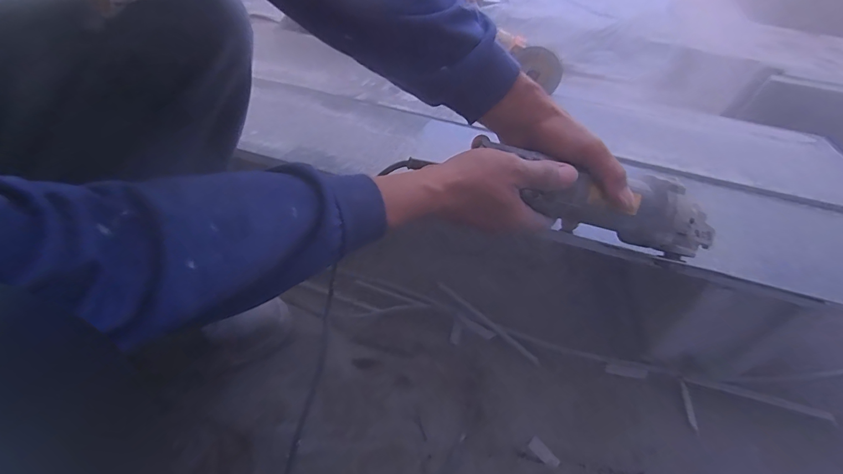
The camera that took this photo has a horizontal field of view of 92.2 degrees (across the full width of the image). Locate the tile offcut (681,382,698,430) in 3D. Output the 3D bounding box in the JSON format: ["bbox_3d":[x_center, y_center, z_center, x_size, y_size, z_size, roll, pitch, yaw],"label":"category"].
[{"bbox_3d":[0.375,0.236,0.570,0.010,0.004,0.065,9,42,5],"label":"tile offcut"}]

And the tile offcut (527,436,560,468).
[{"bbox_3d":[0.156,0.276,0.519,0.018,0.004,0.041,-29,51,-31],"label":"tile offcut"}]

